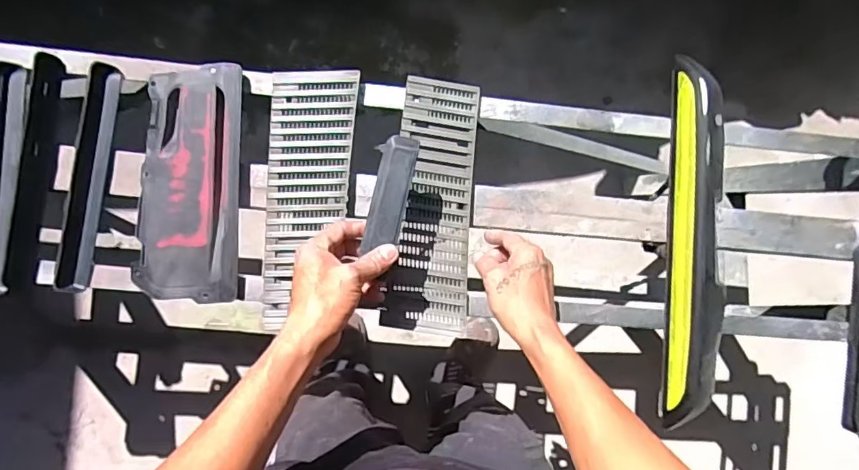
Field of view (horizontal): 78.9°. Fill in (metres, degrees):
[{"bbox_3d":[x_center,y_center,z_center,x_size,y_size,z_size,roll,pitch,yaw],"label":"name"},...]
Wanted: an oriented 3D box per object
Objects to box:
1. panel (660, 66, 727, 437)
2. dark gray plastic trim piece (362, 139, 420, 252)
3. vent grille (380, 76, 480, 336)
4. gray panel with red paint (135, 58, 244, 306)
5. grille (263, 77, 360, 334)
[{"bbox_3d":[0.330,0.006,0.628,0.084,0.053,0.443,5,87,-7],"label":"panel"},{"bbox_3d":[-0.040,-0.043,0.530,0.036,0.016,0.116,13,85,-7],"label":"dark gray plastic trim piece"},{"bbox_3d":[0.004,-0.037,0.614,0.092,0.010,0.292,5,87,-7],"label":"vent grille"},{"bbox_3d":[-0.268,-0.060,0.586,0.106,0.020,0.261,2,87,-7],"label":"gray panel with red paint"},{"bbox_3d":[-0.139,-0.046,0.602,0.096,0.018,0.291,3,87,-7],"label":"grille"}]

